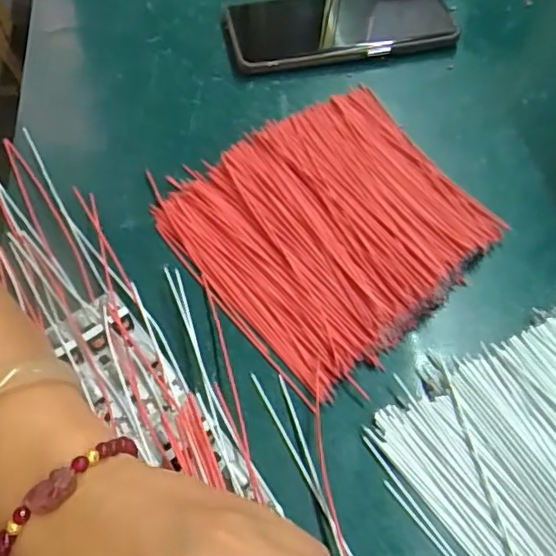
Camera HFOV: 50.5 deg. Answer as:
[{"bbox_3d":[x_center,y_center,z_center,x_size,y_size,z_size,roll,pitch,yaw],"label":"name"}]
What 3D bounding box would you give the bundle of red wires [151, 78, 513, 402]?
[{"bbox_3d":[0.031,-0.033,0.337,0.157,0.019,0.151,-34,65,-18],"label":"bundle of red wires"}]

